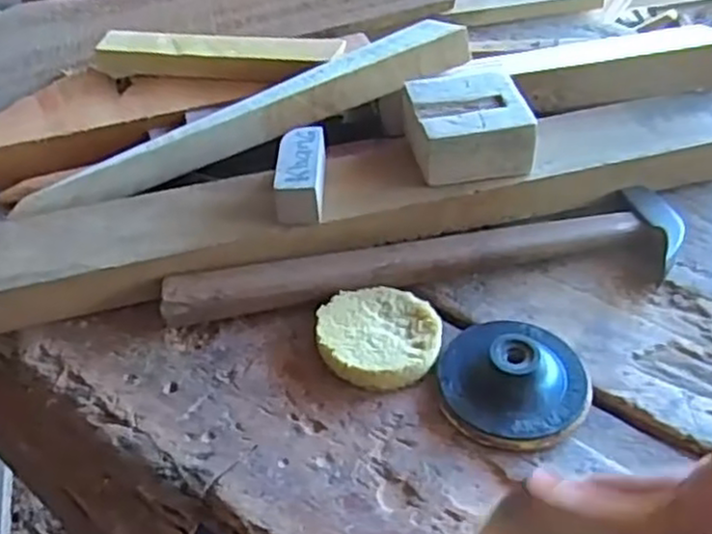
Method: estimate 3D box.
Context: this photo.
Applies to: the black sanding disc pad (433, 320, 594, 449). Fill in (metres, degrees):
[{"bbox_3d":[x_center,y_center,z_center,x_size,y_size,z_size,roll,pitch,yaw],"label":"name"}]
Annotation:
[{"bbox_3d":[0.094,0.063,0.431,0.086,0.028,0.083,-1,46,1],"label":"black sanding disc pad"}]

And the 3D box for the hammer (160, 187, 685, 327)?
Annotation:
[{"bbox_3d":[0.052,-0.004,0.495,0.357,0.025,0.063,-10,46,-7],"label":"hammer"}]

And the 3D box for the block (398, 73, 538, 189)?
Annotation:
[{"bbox_3d":[0.078,-0.097,0.528,0.084,0.050,0.073,-8,46,-5],"label":"block"}]

